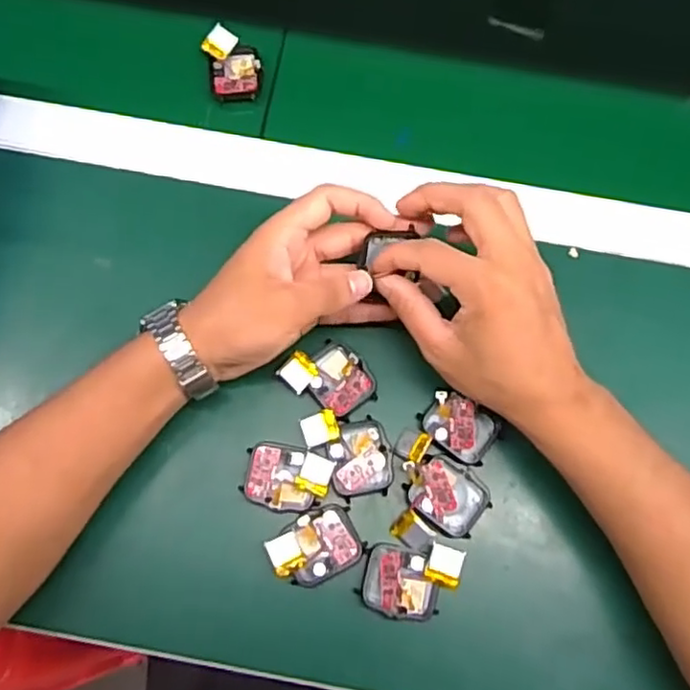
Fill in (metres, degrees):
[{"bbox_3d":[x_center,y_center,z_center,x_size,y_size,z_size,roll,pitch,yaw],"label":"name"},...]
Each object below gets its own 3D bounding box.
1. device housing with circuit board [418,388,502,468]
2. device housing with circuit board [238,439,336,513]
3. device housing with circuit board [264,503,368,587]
[{"bbox_3d":[0.072,0.051,0.403,0.046,0.016,0.034,34,76,8],"label":"device housing with circuit board"},{"bbox_3d":[-0.035,0.081,0.397,0.051,0.017,0.038,11,74,2],"label":"device housing with circuit board"},{"bbox_3d":[-0.016,0.118,0.376,0.051,0.015,0.037,-25,76,-8],"label":"device housing with circuit board"}]

